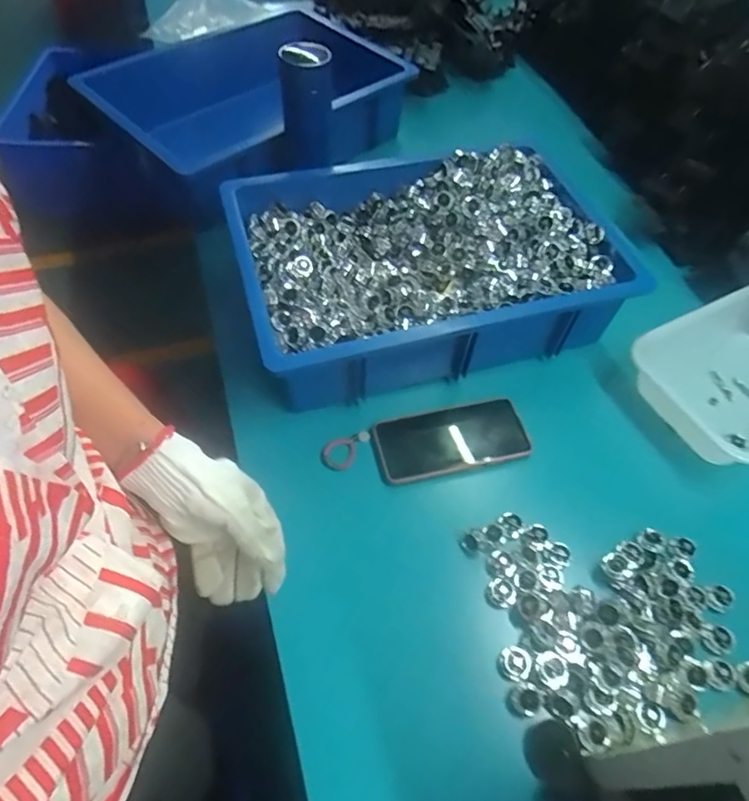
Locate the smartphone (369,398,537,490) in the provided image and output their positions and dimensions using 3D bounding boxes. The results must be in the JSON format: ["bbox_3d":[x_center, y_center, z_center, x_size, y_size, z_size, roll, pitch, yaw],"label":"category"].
[{"bbox_3d":[0.084,0.041,0.613,0.168,0.015,0.083,-11,56,-10],"label":"smartphone"}]

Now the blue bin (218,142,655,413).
[{"bbox_3d":[0.059,-0.172,0.694,0.446,0.106,0.321,-13,56,-11],"label":"blue bin"}]

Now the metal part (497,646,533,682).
[{"bbox_3d":[0.124,0.232,0.484,0.027,0.010,0.027,1,54,-1],"label":"metal part"}]

